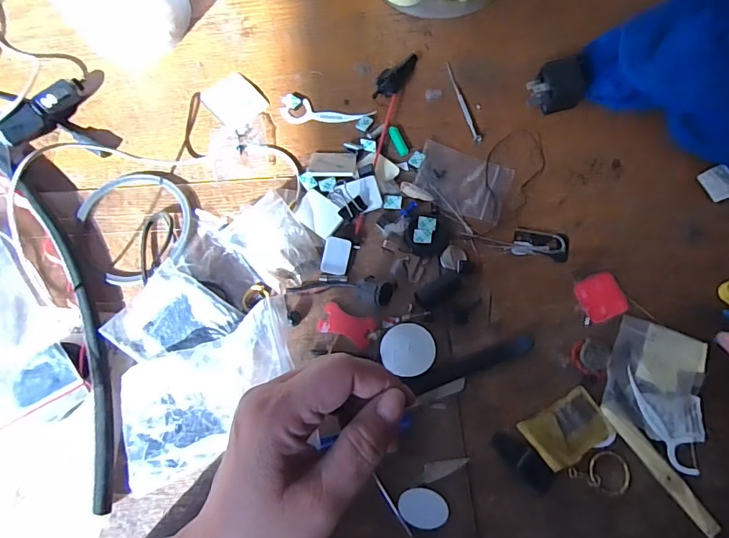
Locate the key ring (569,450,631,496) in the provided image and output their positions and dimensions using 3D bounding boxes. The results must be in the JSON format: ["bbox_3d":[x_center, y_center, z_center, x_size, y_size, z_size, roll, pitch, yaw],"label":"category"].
[{"bbox_3d":[0.151,0.127,0.294,0.037,0.004,0.025,22,75,6],"label":"key ring"}]

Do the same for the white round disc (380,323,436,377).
[{"bbox_3d":[0.030,0.054,0.316,0.036,0.007,0.034,0,74,0],"label":"white round disc"}]

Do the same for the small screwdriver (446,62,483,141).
[{"bbox_3d":[0.079,-0.134,0.371,0.007,0.004,0.076,-14,76,-4],"label":"small screwdriver"}]

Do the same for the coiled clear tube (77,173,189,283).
[{"bbox_3d":[-0.166,-0.036,0.342,0.072,0.005,0.088,-31,76,-9],"label":"coiled clear tube"}]

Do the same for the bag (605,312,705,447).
[{"bbox_3d":[0.194,0.073,0.307,0.062,0.004,0.071,18,75,5],"label":"bag"}]

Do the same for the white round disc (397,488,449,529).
[{"bbox_3d":[0.037,0.148,0.287,0.030,0.004,0.021,4,74,1],"label":"white round disc"}]

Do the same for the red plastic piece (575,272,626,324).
[{"bbox_3d":[0.168,0.019,0.328,0.031,0.004,0.031,-20,75,-6],"label":"red plastic piece"}]

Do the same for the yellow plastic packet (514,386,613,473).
[{"bbox_3d":[0.131,0.102,0.295,0.053,0.016,0.034,-28,76,-8],"label":"yellow plastic packet"}]

